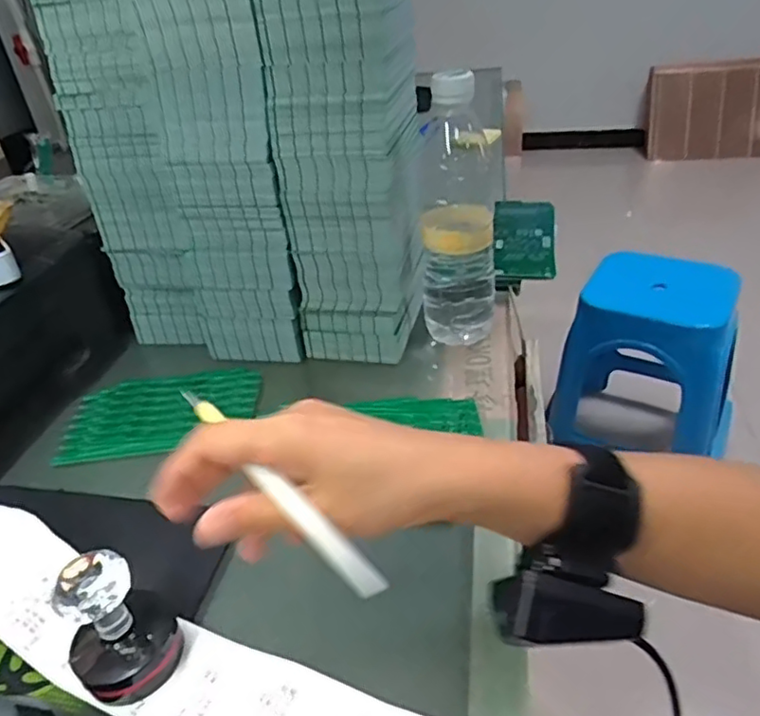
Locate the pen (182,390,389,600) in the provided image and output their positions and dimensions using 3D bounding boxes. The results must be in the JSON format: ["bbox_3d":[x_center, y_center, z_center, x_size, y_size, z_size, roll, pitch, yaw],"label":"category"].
[{"bbox_3d":[-0.047,0.060,0.285,0.010,0.008,0.136,-31,53,-32],"label":"pen"}]

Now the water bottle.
[{"bbox_3d":[0.064,-0.117,0.529,0.074,0.227,0.056,-1,35,6],"label":"water bottle"}]

